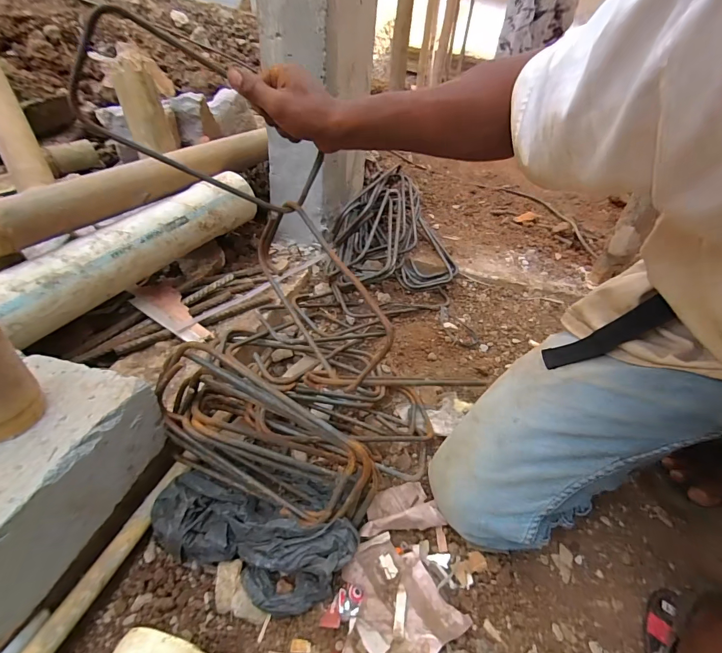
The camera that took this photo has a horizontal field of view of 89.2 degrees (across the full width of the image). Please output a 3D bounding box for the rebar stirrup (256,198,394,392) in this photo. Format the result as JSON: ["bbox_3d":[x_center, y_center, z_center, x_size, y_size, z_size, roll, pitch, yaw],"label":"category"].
[{"bbox_3d":[-0.054,-0.040,0.442,0.016,0.118,0.245,-10,53,-45],"label":"rebar stirrup"}]

